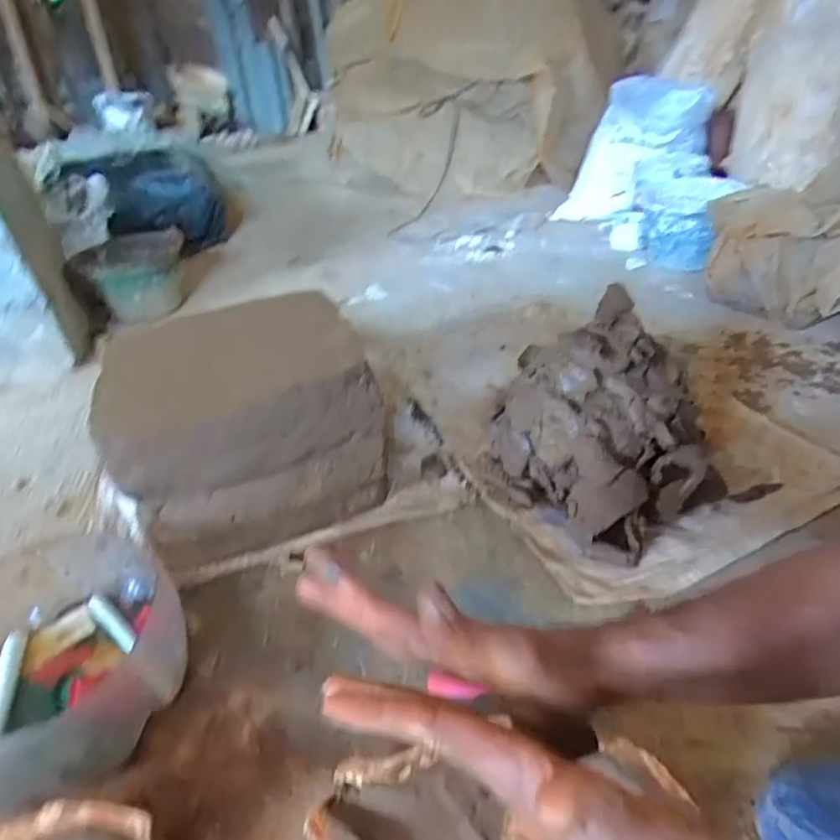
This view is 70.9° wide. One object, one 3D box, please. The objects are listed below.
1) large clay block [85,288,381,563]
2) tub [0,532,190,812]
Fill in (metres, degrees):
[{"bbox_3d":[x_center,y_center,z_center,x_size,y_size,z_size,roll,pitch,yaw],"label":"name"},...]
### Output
[{"bbox_3d":[-0.216,0.000,0.777,0.286,0.255,0.248,-15,35,-13],"label":"large clay block"},{"bbox_3d":[-0.369,0.245,0.587,0.240,0.124,0.220,-4,34,3],"label":"tub"}]

